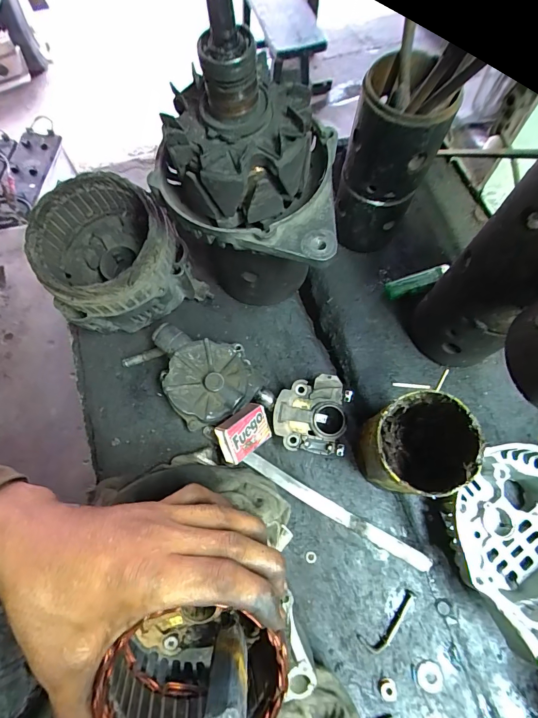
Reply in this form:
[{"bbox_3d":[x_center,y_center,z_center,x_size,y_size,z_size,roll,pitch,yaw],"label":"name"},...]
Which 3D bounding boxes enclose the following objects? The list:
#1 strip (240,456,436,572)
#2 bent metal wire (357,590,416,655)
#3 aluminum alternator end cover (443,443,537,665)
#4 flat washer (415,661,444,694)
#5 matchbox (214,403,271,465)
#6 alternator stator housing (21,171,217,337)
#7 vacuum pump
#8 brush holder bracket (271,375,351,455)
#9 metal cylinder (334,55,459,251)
[{"bbox_3d":[0.061,0.143,0.351,0.188,0.010,0.014,28,74,11],"label":"strip"},{"bbox_3d":[0.105,0.225,0.315,0.061,0.008,0.019,-39,74,-11],"label":"bent metal wire"},{"bbox_3d":[0.204,0.148,0.305,0.117,0.082,0.146,29,74,11],"label":"aluminum alternator end cover"},{"bbox_3d":[0.133,0.263,0.304,0.022,0.004,0.020,-1,71,1],"label":"flat washer"},{"bbox_3d":[-0.024,0.072,0.361,0.053,0.015,0.043,-22,104,-39],"label":"matchbox"},{"bbox_3d":[-0.159,-0.101,0.382,0.134,0.107,0.132,-34,74,-9],"label":"alternator stator housing"},{"bbox_3d":[-0.078,0.009,0.383,0.099,0.063,0.131,-41,75,-11],"label":"vacuum pump"},{"bbox_3d":[0.042,0.056,0.371,0.071,0.039,0.072,9,72,5],"label":"brush holder bracket"},{"bbox_3d":[0.112,-0.187,0.365,0.075,0.182,0.084,14,72,6],"label":"metal cylinder"}]

